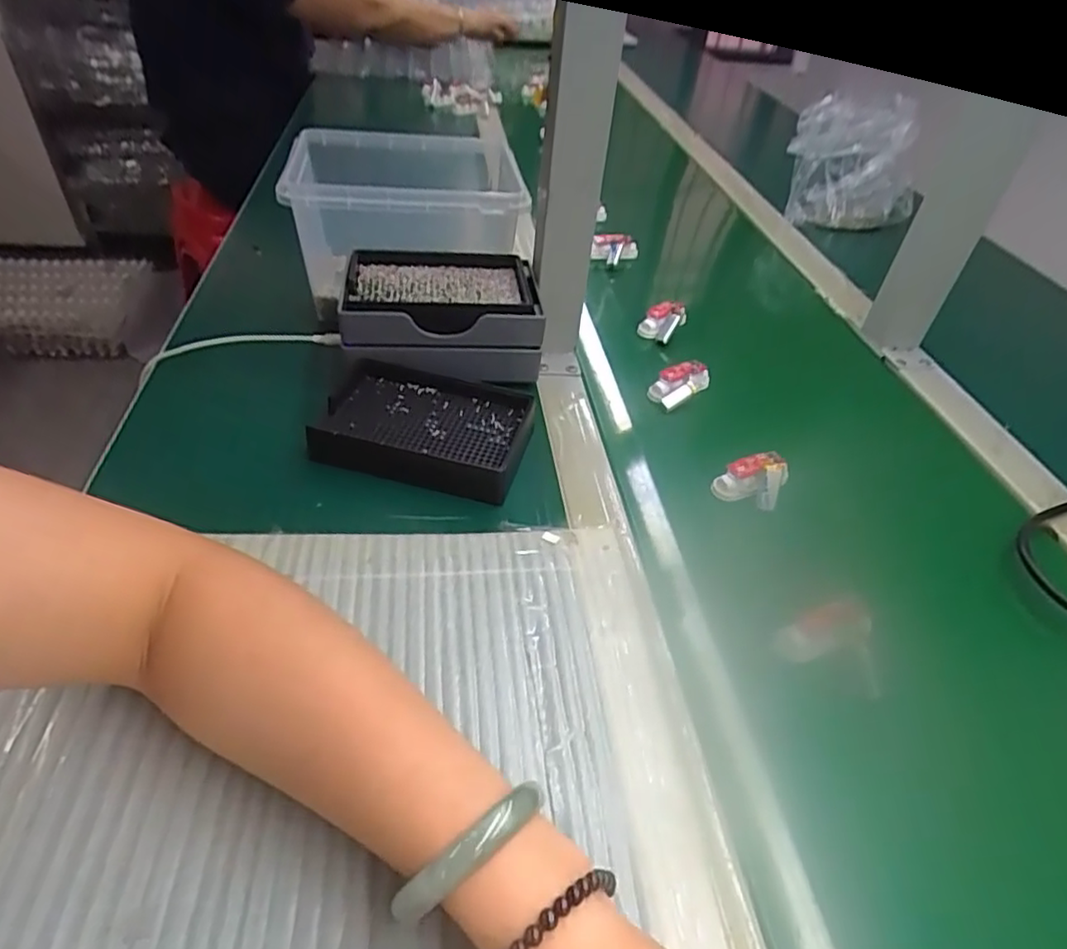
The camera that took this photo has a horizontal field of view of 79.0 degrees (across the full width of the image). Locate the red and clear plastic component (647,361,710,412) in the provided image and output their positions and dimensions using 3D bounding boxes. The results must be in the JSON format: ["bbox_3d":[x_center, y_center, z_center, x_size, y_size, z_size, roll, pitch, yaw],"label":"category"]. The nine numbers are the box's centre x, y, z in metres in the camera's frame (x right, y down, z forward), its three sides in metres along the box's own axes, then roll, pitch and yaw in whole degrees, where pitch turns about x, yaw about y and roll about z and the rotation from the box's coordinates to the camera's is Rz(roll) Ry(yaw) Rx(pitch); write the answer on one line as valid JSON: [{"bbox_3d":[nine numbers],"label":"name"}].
[{"bbox_3d":[0.123,-0.077,0.544,0.052,0.027,0.025,-26,51,-31],"label":"red and clear plastic component"}]

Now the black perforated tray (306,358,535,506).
[{"bbox_3d":[-0.077,-0.035,0.459,0.143,0.029,0.095,12,42,6],"label":"black perforated tray"}]

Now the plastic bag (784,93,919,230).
[{"bbox_3d":[0.417,-0.403,0.841,0.134,0.131,0.122,-15,46,-23],"label":"plastic bag"}]

